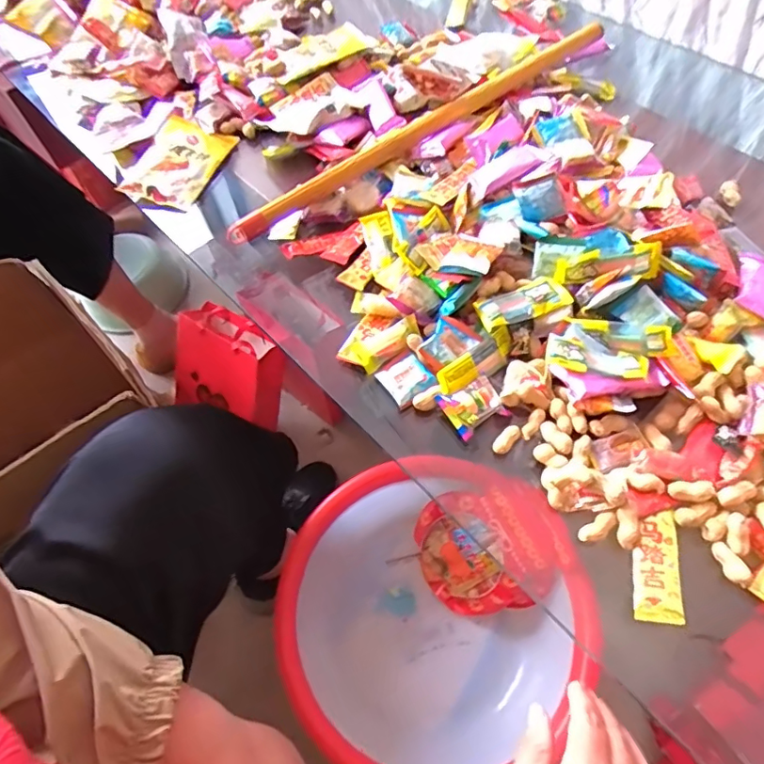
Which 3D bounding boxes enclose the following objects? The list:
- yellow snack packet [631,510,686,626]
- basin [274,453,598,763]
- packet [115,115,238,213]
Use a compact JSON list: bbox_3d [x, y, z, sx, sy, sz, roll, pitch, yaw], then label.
[{"bbox_3d":[0.219,0.144,0.420,0.033,0.011,0.089,11,60,10],"label":"yellow snack packet"},{"bbox_3d":[0.053,0.275,0.662,0.348,0.154,0.308,-40,64,-19],"label":"basin"},{"bbox_3d":[-0.275,-0.304,0.725,0.101,0.038,0.150,19,62,14],"label":"packet"}]

